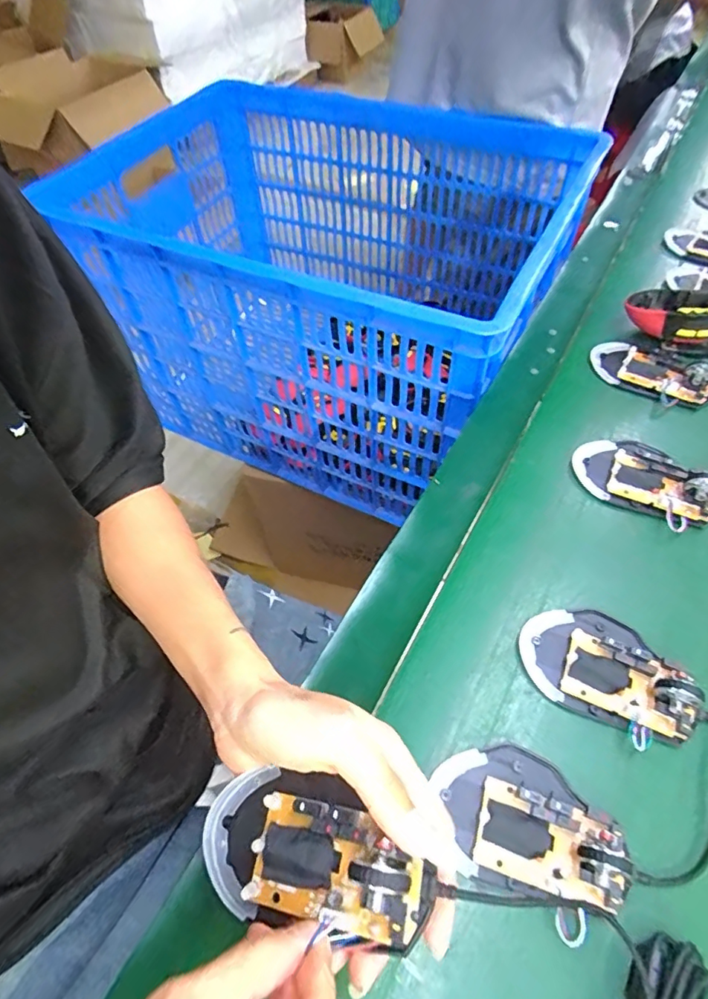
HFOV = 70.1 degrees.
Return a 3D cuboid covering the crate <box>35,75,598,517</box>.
[{"bbox_3d":[-0.041,-0.326,0.822,0.665,0.391,0.460,26,61,20],"label":"crate"}]

